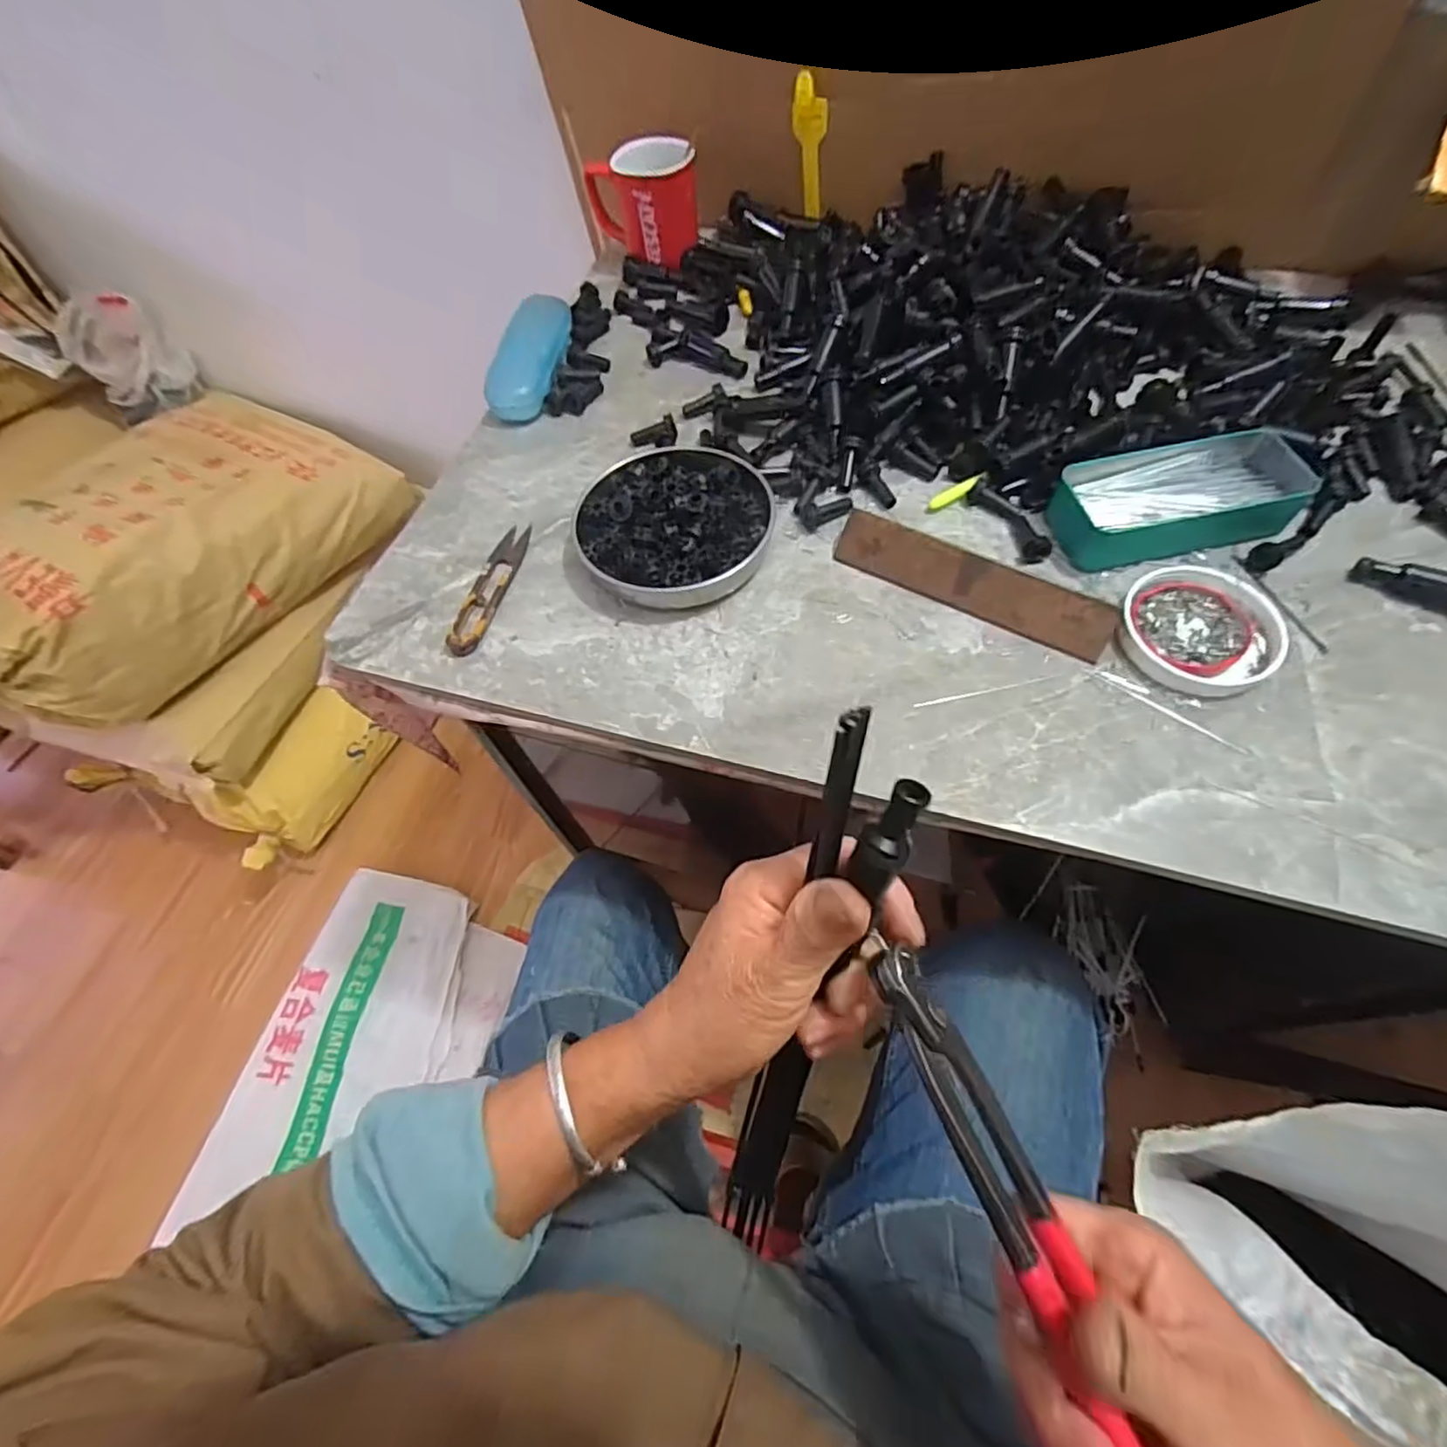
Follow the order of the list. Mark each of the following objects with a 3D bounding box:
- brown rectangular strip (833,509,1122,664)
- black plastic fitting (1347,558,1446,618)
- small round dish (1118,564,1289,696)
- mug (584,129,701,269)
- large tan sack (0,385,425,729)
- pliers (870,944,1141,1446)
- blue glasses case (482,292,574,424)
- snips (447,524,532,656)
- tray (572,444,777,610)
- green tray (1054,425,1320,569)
[{"bbox_3d":[0.158,-0.092,0.434,0.178,0.027,0.026,27,67,16],"label":"brown rectangular strip"},{"bbox_3d":[0.432,-0.084,0.415,0.064,0.022,0.025,22,65,16],"label":"black plastic fitting"},{"bbox_3d":[0.292,-0.058,0.411,0.086,0.014,0.087,-2,61,4],"label":"small round dish"},{"bbox_3d":[-0.077,-0.502,0.645,0.102,0.088,0.067,-7,61,1],"label":"mug"},{"bbox_3d":[-0.867,-0.290,0.991,0.401,0.232,0.645,29,67,19],"label":"large tan sack"},{"bbox_3d":[0.103,0.170,0.221,0.026,0.027,0.196,-23,73,-9],"label":"pliers"},{"bbox_3d":[-0.168,-0.330,0.594,0.050,0.034,0.152,6,62,8],"label":"blue glasses case"},{"bbox_3d":[-0.165,-0.099,0.475,0.026,0.009,0.119,9,62,9],"label":"snips"},{"bbox_3d":[-0.034,-0.143,0.479,0.134,0.024,0.130,-2,61,4],"label":"tray"},{"bbox_3d":[0.309,-0.155,0.455,0.165,0.027,0.073,-14,61,-3],"label":"green tray"}]

